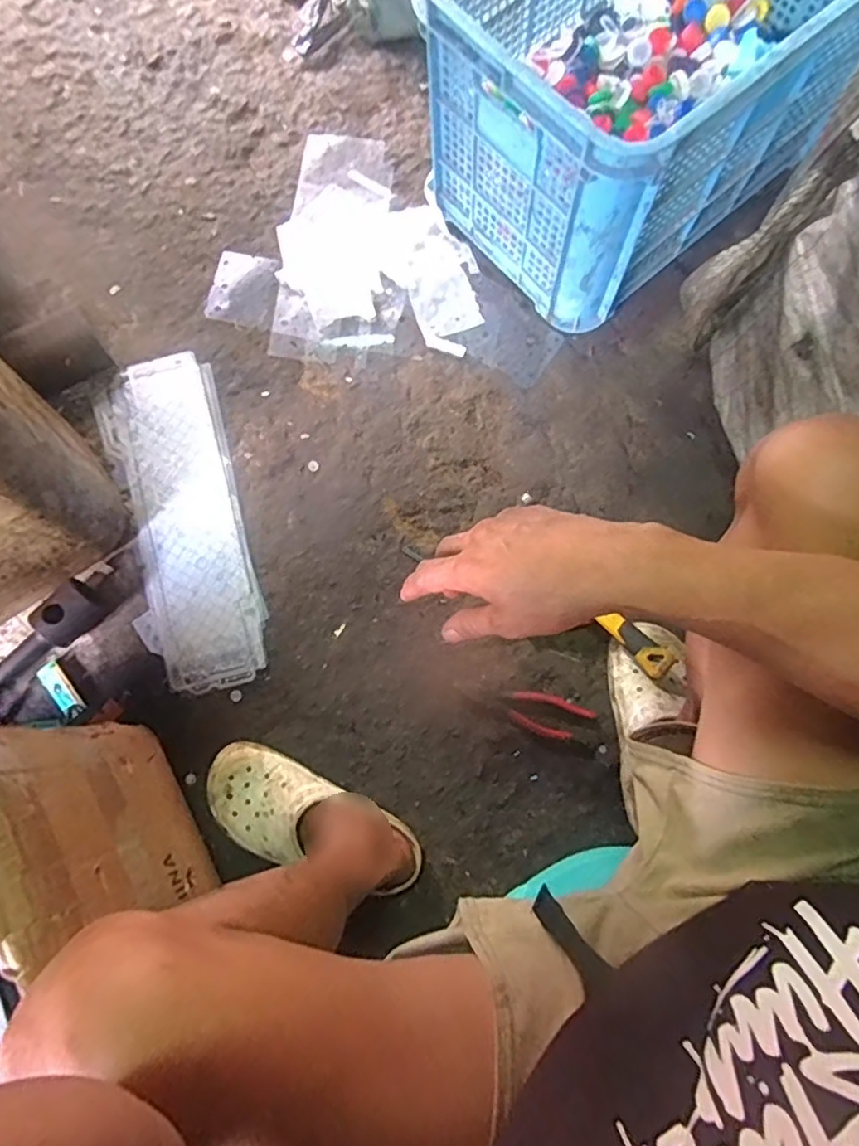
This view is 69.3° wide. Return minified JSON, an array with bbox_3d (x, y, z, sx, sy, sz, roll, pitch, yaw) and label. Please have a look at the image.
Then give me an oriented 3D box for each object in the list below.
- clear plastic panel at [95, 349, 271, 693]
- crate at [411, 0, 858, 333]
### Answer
[{"bbox_3d":[-0.336,-0.075,0.849,0.156,0.021,0.464,-16,79,-3],"label":"clear plastic panel"},{"bbox_3d":[0.274,-0.634,0.810,0.493,0.348,0.364,-42,81,-7],"label":"crate"}]

